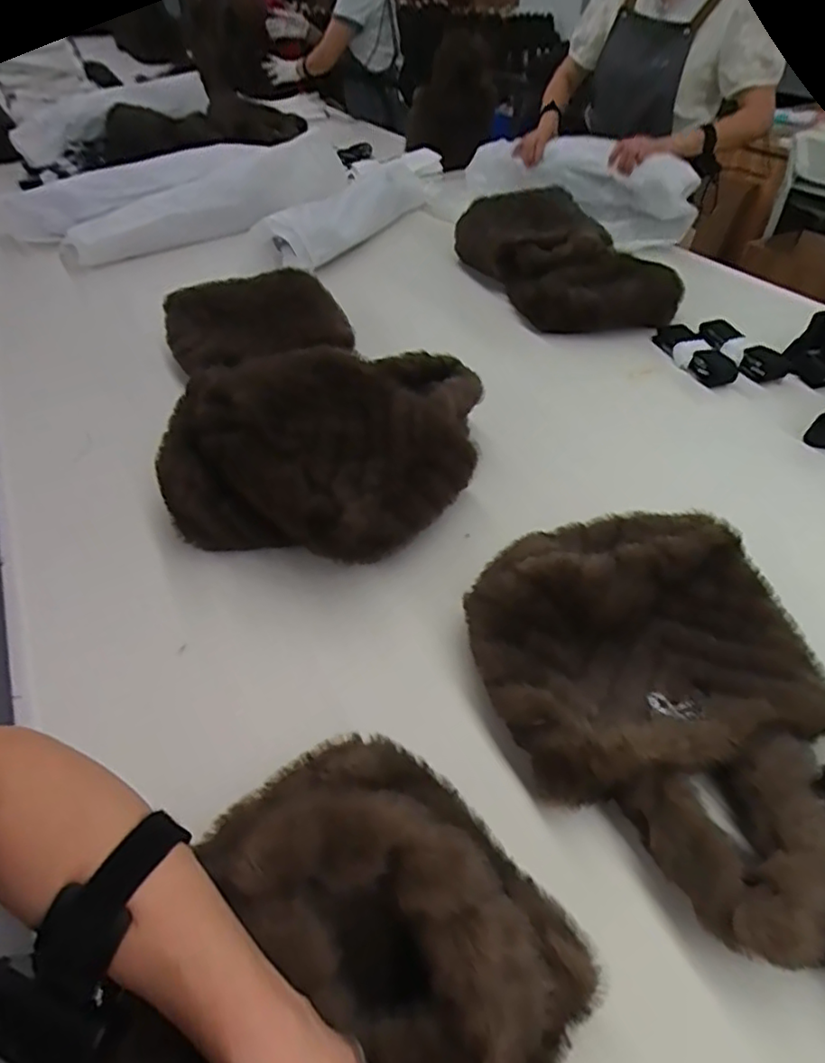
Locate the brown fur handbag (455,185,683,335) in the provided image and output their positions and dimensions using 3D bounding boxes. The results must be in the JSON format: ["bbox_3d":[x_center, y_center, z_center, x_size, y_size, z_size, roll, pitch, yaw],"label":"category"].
[{"bbox_3d":[0.281,-0.552,1.202,0.251,0.142,0.525,-20,50,-13],"label":"brown fur handbag"}]

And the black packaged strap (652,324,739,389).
[{"bbox_3d":[0.478,-0.314,1.004,0.069,0.034,0.201,-15,49,-9],"label":"black packaged strap"}]

